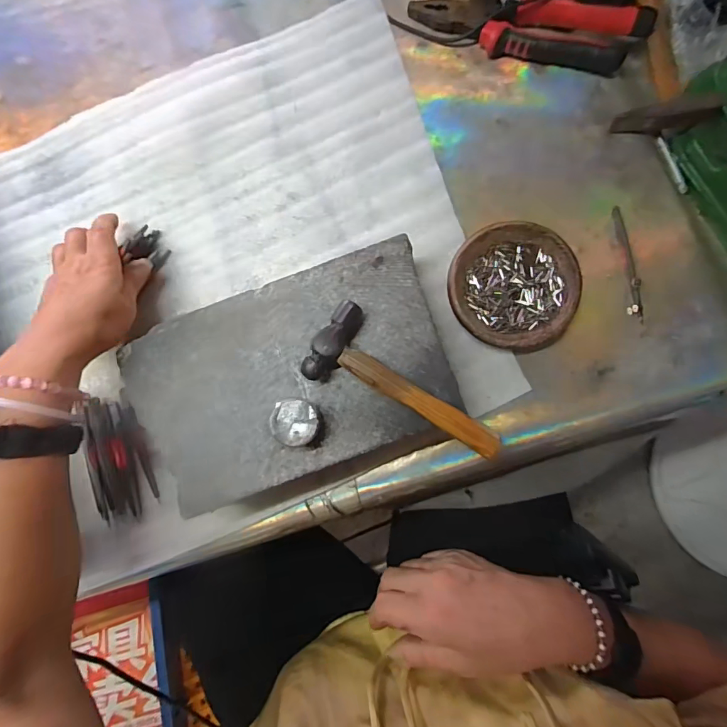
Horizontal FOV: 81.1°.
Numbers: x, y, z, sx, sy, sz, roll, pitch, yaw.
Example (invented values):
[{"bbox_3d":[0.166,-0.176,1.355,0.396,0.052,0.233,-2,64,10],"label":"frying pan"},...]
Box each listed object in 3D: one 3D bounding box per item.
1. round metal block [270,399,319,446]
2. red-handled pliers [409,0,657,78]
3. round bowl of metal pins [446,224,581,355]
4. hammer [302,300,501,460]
[{"bbox_3d":[-0.049,0.044,0.313,0.033,0.021,0.032,6,82,3],"label":"round metal block"},{"bbox_3d":[0.157,-0.326,0.410,0.219,0.025,0.052,10,82,5],"label":"red-handled pliers"},{"bbox_3d":[0.134,-0.068,0.380,0.109,0.019,0.111,1,81,3],"label":"round bowl of metal pins"},{"bbox_3d":[0.030,0.022,0.312,0.153,0.019,0.061,36,85,8],"label":"hammer"}]

